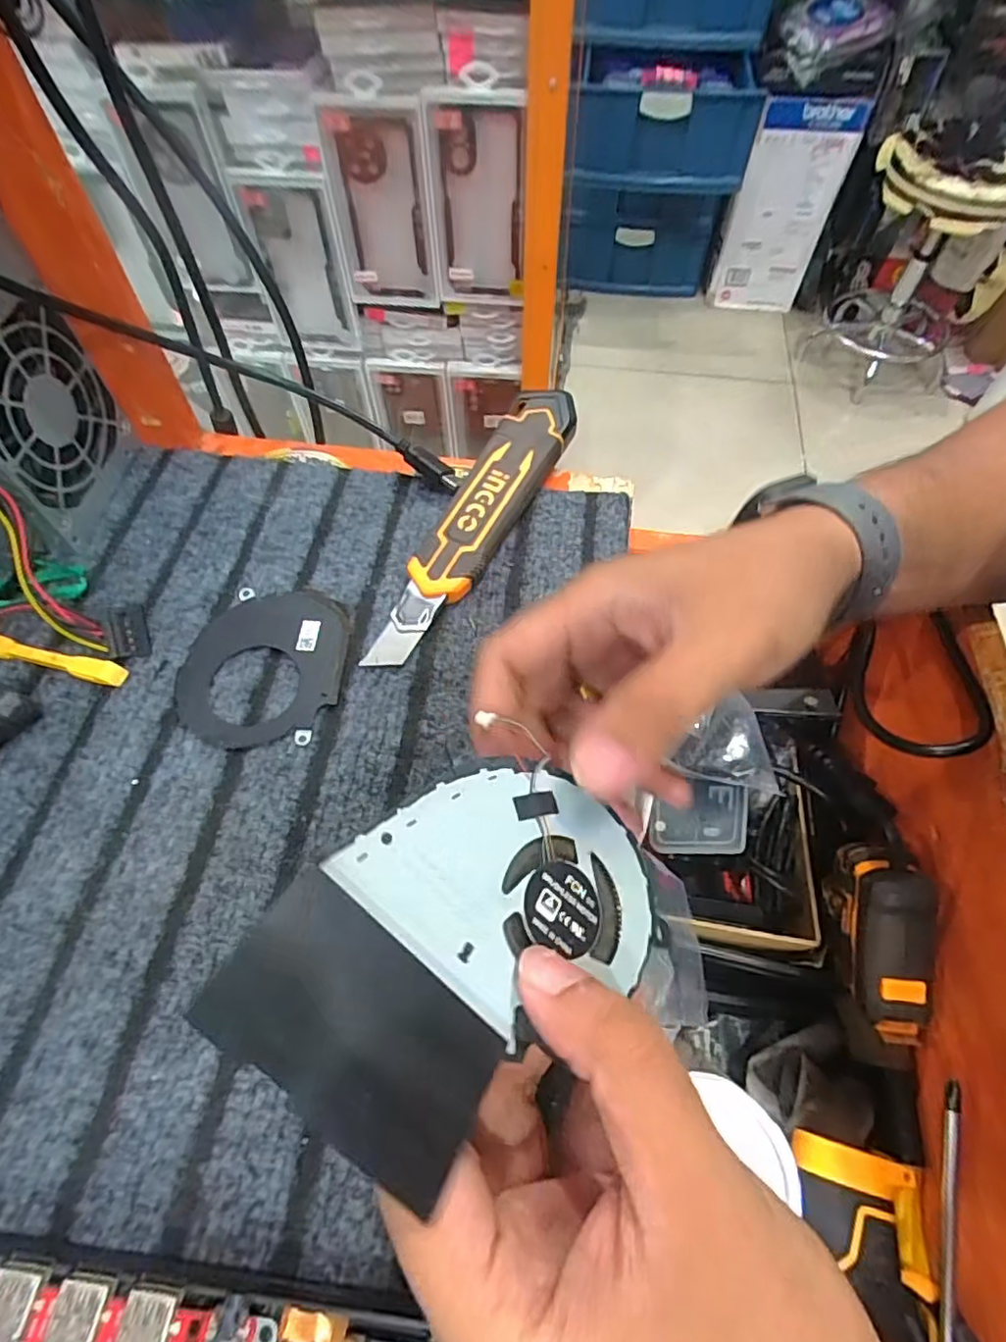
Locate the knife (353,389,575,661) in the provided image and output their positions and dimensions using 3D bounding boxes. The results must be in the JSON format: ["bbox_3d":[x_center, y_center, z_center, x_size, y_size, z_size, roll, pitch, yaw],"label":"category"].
[{"bbox_3d":[-0.012,-0.078,0.315,0.033,0.027,0.182,24,63,14],"label":"knife"}]

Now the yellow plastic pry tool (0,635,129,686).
[{"bbox_3d":[-0.210,-0.006,0.281,0.075,0.013,0.010,12,61,8],"label":"yellow plastic pry tool"}]

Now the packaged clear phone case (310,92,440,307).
[{"bbox_3d":[-0.128,-0.486,0.653,0.107,0.190,0.019,8,60,5],"label":"packaged clear phone case"}]

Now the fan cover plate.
[{"bbox_3d":[-0.111,-0.004,0.283,0.072,0.005,0.081,4,60,3],"label":"fan cover plate"}]

